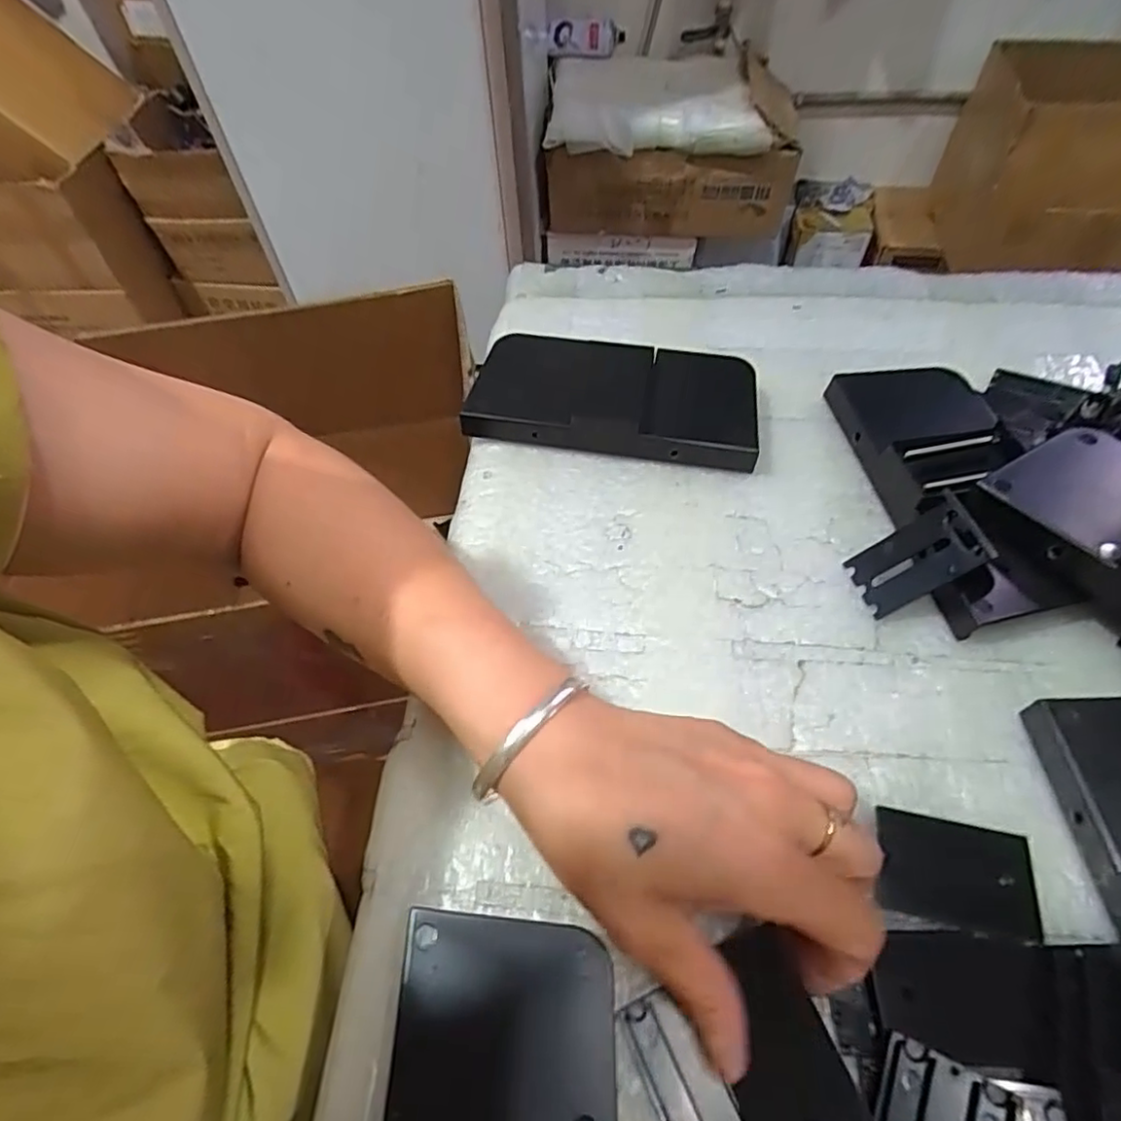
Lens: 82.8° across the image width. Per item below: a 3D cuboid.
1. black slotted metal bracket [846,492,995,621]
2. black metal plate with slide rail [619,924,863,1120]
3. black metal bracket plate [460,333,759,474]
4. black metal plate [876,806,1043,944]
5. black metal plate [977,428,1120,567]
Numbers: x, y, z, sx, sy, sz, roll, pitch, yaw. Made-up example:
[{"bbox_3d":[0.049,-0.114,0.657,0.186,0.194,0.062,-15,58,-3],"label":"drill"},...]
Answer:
[{"bbox_3d":[0.164,0.000,0.293,0.055,0.005,0.035,-40,50,31],"label":"black slotted metal bracket"},{"bbox_3d":[0.058,0.163,0.208,0.060,0.005,0.055,-33,54,1],"label":"black metal plate with slide rail"},{"bbox_3d":[0.031,-0.096,0.377,0.163,0.025,0.073,9,58,9],"label":"black metal bracket plate"},{"bbox_3d":[0.147,0.116,0.237,0.052,0.005,0.036,10,58,10],"label":"black metal plate"},{"bbox_3d":[0.242,-0.035,0.296,0.066,0.007,0.058,-39,58,-14],"label":"black metal plate"}]

